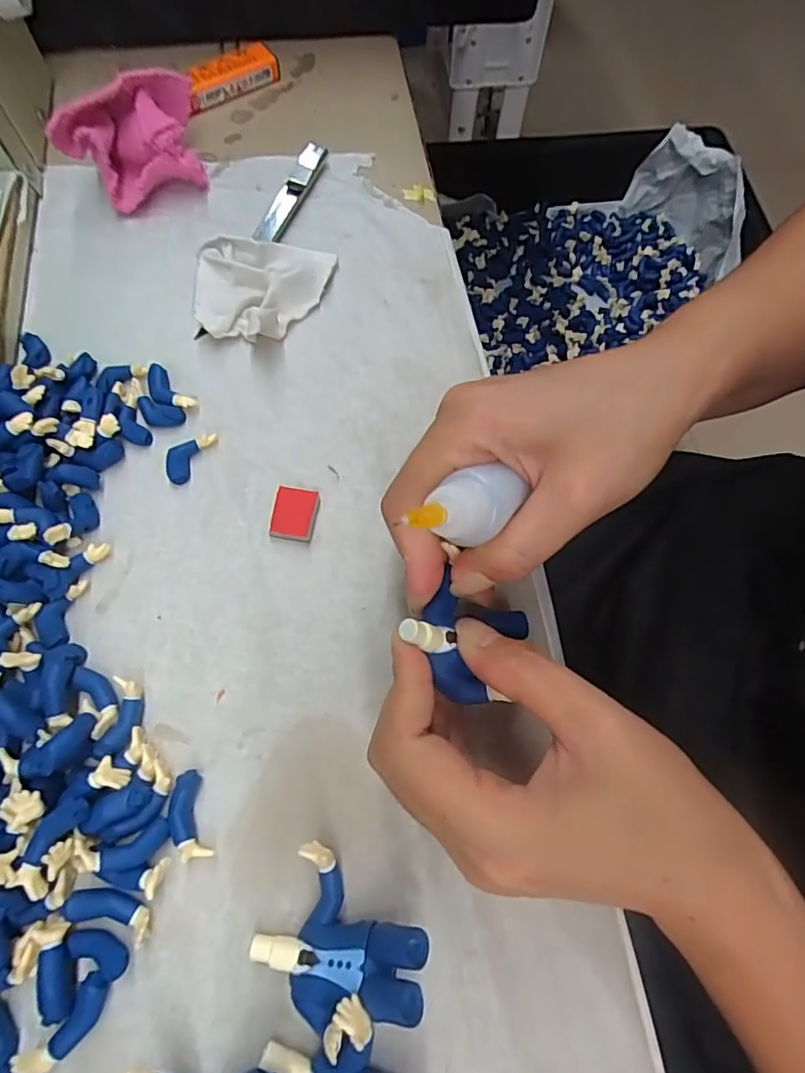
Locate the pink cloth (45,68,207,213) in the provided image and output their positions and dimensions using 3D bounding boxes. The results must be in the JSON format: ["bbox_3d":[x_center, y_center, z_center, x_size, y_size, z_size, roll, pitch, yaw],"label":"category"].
[{"bbox_3d":[-0.141,-0.208,0.294,0.073,0.043,0.043,-26,72,-11],"label":"pink cloth"}]

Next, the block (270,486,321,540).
[{"bbox_3d":[-0.047,-0.010,0.239,0.018,0.006,0.023,8,69,1],"label":"block"}]

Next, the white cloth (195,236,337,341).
[{"bbox_3d":[-0.067,-0.126,0.277,0.066,0.020,0.051,-5,69,-4],"label":"white cloth"}]

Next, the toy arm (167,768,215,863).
[{"bbox_3d":[-0.076,0.098,0.196,0.012,0.008,0.029,-15,70,-8],"label":"toy arm"}]

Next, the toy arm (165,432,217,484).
[{"bbox_3d":[-0.097,-0.037,0.249,0.014,0.006,0.028,26,70,8],"label":"toy arm"}]

